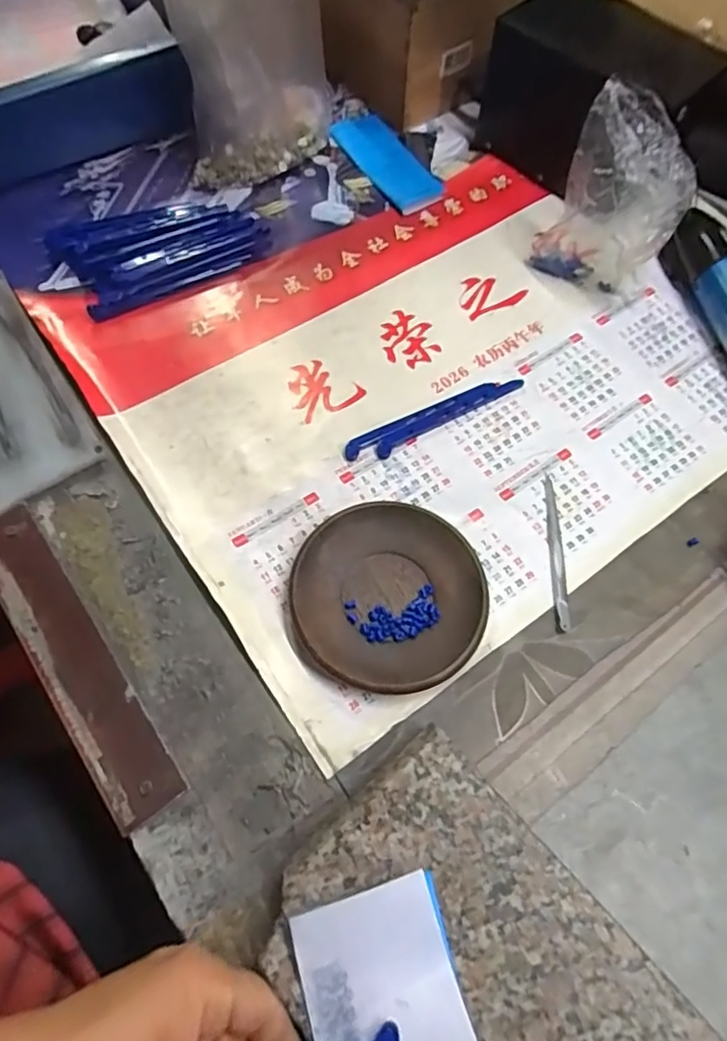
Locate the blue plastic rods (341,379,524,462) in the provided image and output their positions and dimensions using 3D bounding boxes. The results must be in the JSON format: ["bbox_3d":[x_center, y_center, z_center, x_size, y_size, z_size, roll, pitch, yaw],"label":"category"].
[{"bbox_3d":[0.051,-0.073,0.419,0.138,0.004,0.020,-26,68,-14],"label":"blue plastic rods"}]

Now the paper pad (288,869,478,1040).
[{"bbox_3d":[0.011,0.208,0.250,0.065,0.016,0.092,-15,66,-9],"label":"paper pad"}]

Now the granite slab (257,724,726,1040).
[{"bbox_3d":[0.071,0.232,0.263,0.129,0.027,0.243,-38,72,-18],"label":"granite slab"}]

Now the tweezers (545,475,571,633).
[{"bbox_3d":[0.123,0.018,0.379,0.009,0.007,0.106,3,64,-1],"label":"tweezers"}]

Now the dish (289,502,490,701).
[{"bbox_3d":[0.016,0.044,0.355,0.109,0.018,0.114,1,64,-2],"label":"dish"}]

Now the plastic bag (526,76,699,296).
[{"bbox_3d":[0.188,-0.236,0.443,0.090,0.111,0.075,26,66,9],"label":"plastic bag"}]

